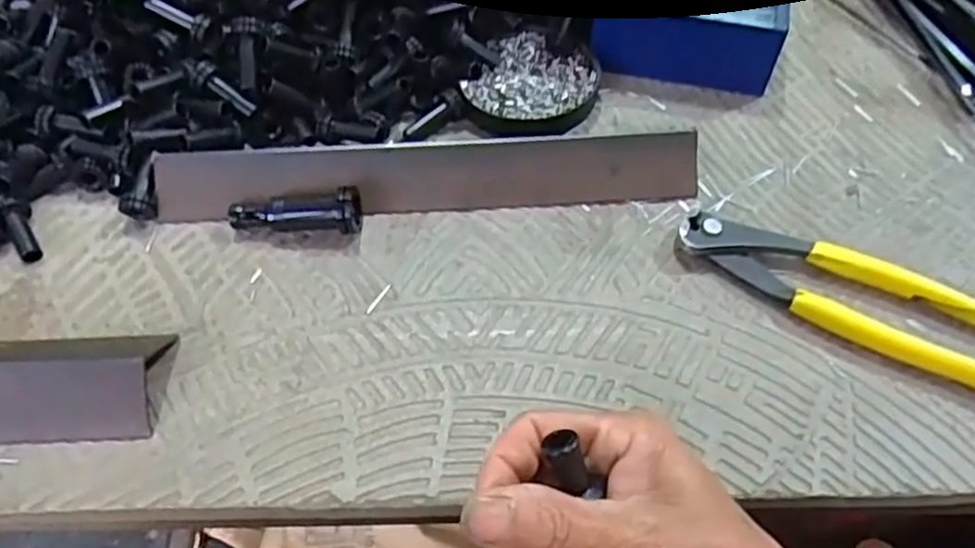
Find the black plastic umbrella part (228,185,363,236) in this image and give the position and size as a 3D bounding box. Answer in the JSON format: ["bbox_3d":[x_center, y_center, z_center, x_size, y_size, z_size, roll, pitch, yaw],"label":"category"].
[{"bbox_3d":[-0.099,-0.030,0.364,0.066,0.027,0.024,-5,54,-3],"label":"black plastic umbrella part"}]

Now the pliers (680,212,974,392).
[{"bbox_3d":[0.171,0.010,0.338,0.160,0.017,0.046,24,58,18],"label":"pliers"}]

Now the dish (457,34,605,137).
[{"bbox_3d":[0.028,-0.115,0.425,0.073,0.014,0.071,0,54,1],"label":"dish"}]

